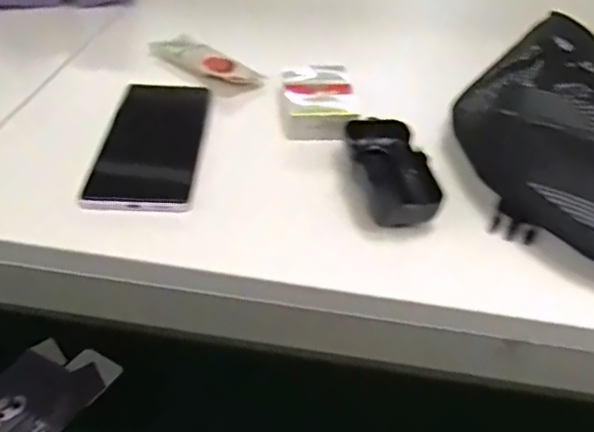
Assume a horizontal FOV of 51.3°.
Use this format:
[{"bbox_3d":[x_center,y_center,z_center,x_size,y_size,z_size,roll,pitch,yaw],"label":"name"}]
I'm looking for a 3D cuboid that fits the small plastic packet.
[{"bbox_3d":[-0.091,-0.150,0.595,0.131,0.025,0.040,27,46,28],"label":"small plastic packet"}]

